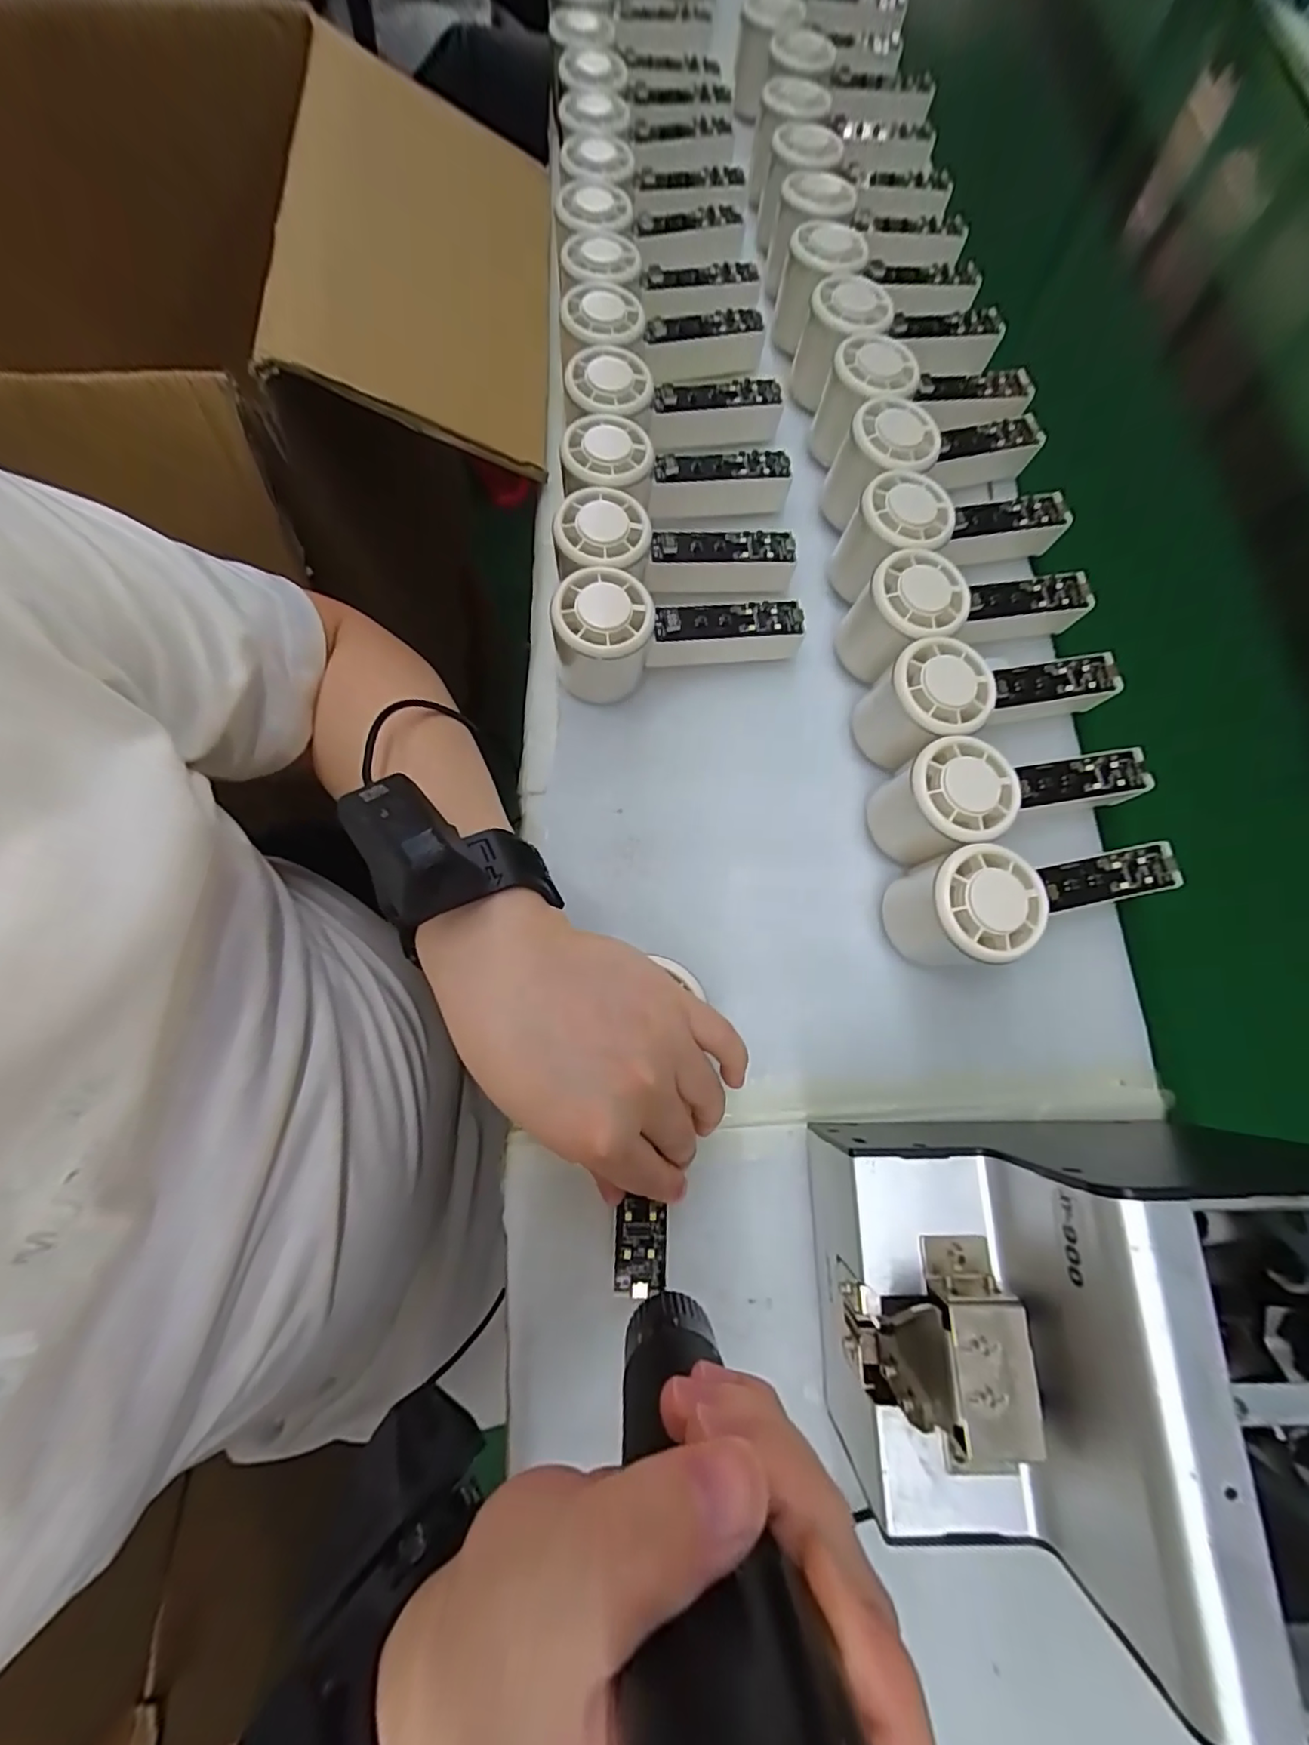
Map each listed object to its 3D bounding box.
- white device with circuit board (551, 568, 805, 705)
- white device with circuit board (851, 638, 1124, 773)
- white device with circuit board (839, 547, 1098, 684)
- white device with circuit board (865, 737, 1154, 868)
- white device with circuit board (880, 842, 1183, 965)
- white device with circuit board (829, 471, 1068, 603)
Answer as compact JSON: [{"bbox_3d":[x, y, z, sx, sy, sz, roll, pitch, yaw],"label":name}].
[{"bbox_3d":[0.013,-0.148,0.356,0.146,0.059,0.053,-16,74,-4],"label":"white device with circuit board"},{"bbox_3d":[0.195,-0.107,0.341,0.145,0.058,0.053,-21,74,-5],"label":"white device with circuit board"},{"bbox_3d":[0.190,-0.163,0.358,0.147,0.057,0.059,-23,75,-6],"label":"white device with circuit board"},{"bbox_3d":[0.198,-0.049,0.328,0.155,0.056,0.056,-19,74,-5],"label":"white device with circuit board"},{"bbox_3d":[0.200,0.008,0.314,0.153,0.069,0.055,-18,74,-5],"label":"white device with circuit board"},{"bbox_3d":[0.188,-0.219,0.374,0.154,0.056,0.054,-23,75,-6],"label":"white device with circuit board"}]

